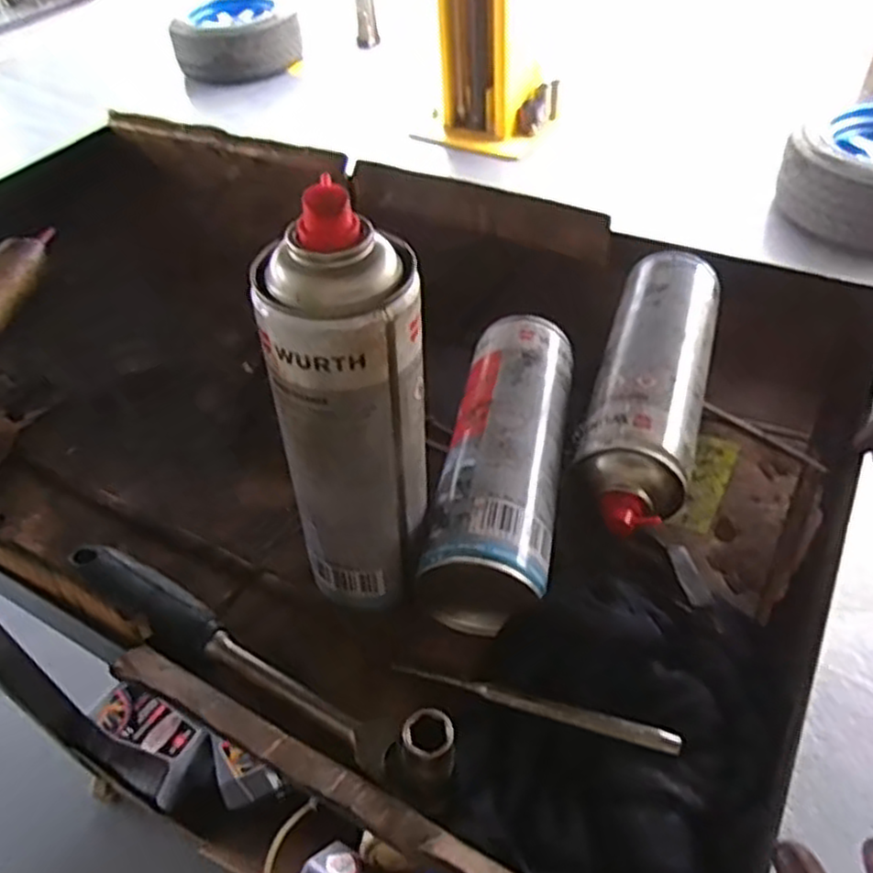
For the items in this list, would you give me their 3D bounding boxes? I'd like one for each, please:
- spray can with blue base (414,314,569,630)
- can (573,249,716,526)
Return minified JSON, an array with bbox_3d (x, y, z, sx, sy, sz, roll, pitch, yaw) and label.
[{"bbox_3d":[0.040,0.013,0.420,0.065,0.055,0.204,6,47,10],"label":"spray can with blue base"},{"bbox_3d":[0.133,-0.034,0.462,0.066,0.060,0.227,12,49,16],"label":"can"}]

